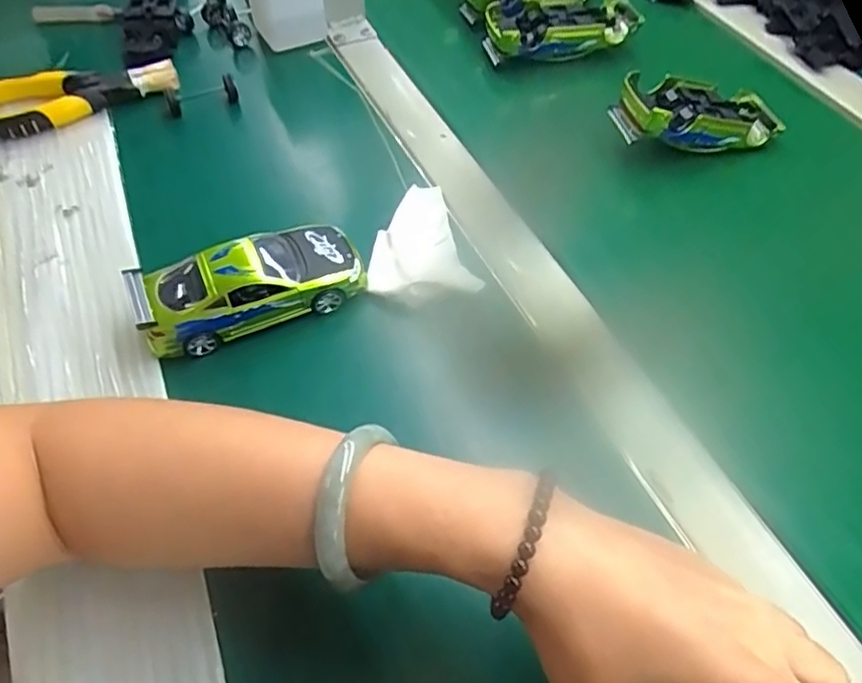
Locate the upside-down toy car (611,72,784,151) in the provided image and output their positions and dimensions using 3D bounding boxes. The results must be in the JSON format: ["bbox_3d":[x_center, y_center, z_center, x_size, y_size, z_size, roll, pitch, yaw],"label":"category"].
[{"bbox_3d":[0.204,-0.172,0.485,0.135,0.034,0.051,-4,53,-19],"label":"upside-down toy car"}]

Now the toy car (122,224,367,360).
[{"bbox_3d":[-0.108,-0.034,0.378,0.132,0.042,0.052,-20,58,-13],"label":"toy car"}]

